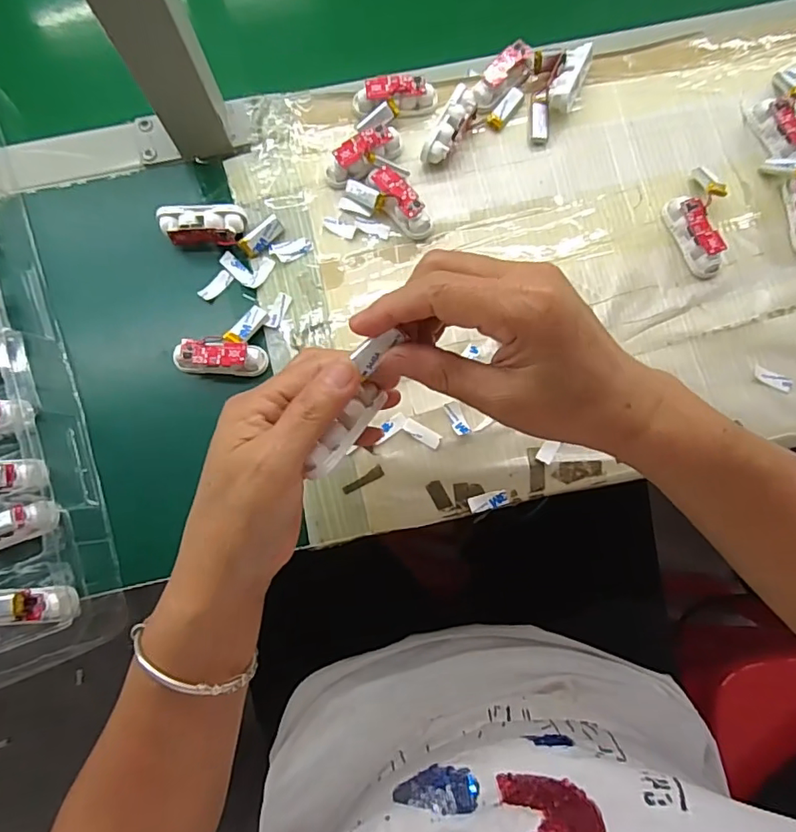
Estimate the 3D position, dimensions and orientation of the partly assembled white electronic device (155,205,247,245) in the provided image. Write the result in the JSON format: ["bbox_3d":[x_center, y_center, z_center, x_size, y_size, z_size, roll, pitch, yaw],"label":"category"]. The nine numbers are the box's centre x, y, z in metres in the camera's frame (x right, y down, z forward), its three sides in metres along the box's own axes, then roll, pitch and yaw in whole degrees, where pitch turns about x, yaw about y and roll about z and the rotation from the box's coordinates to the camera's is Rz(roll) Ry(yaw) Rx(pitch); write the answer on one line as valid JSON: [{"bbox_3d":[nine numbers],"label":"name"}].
[{"bbox_3d":[-0.139,-0.135,0.379,0.059,0.016,0.026,-2,78,-1],"label":"partly assembled white electronic device"}]

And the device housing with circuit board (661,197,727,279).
[{"bbox_3d":[0.213,-0.130,0.378,0.019,0.021,0.060,-26,80,-6],"label":"device housing with circuit board"}]

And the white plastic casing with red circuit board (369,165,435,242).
[{"bbox_3d":[0.002,-0.156,0.384,0.020,0.022,0.058,-39,80,-9],"label":"white plastic casing with red circuit board"}]

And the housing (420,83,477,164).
[{"bbox_3d":[0.040,-0.213,0.392,0.019,0.021,0.061,30,80,6],"label":"housing"}]

